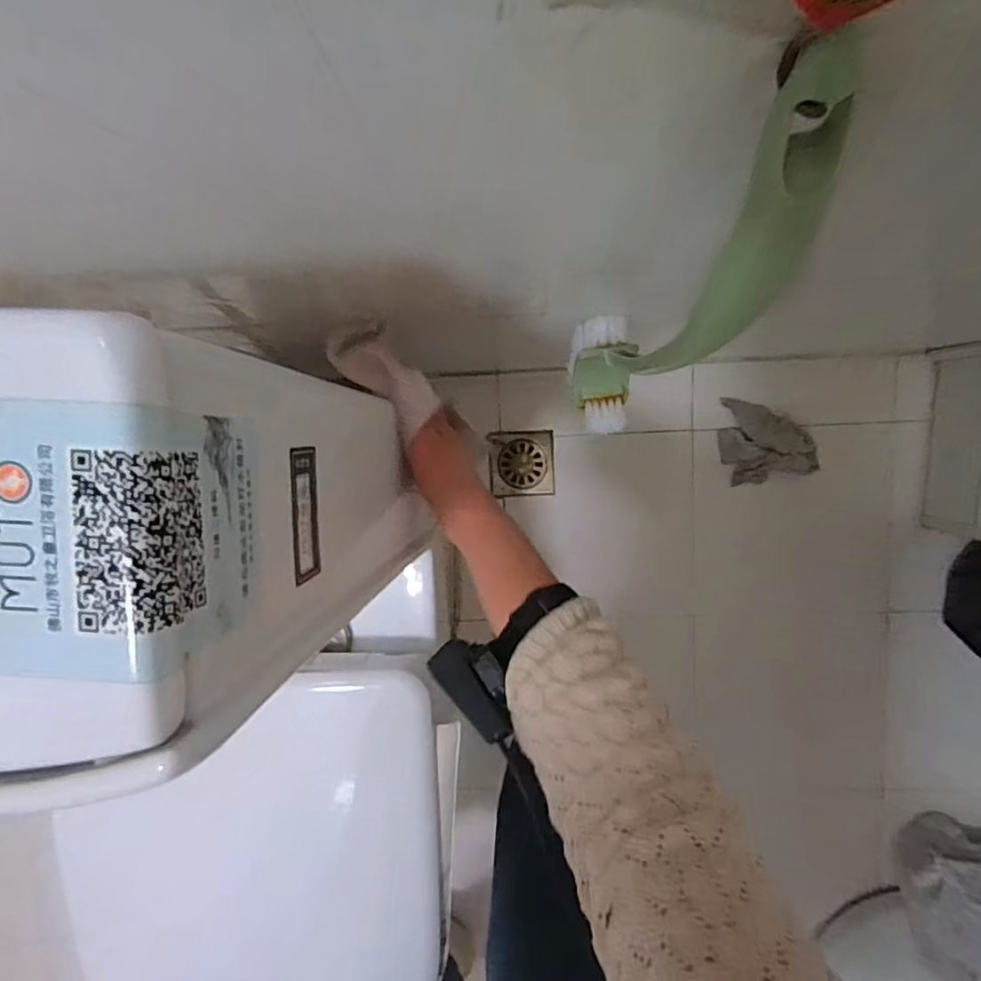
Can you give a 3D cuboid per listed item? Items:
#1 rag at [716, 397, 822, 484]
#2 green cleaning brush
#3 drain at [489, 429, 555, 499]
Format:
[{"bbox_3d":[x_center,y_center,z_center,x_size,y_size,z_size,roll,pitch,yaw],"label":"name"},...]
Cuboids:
[{"bbox_3d":[0.424,-0.080,0.842,0.138,0.033,0.137,-11,95,4],"label":"rag"},{"bbox_3d":[0.086,-0.081,0.311,0.043,0.358,0.087,-17,95,5],"label":"green cleaning brush"},{"bbox_3d":[0.052,-0.043,0.893,0.102,0.007,0.106,0,96,3],"label":"drain"}]

